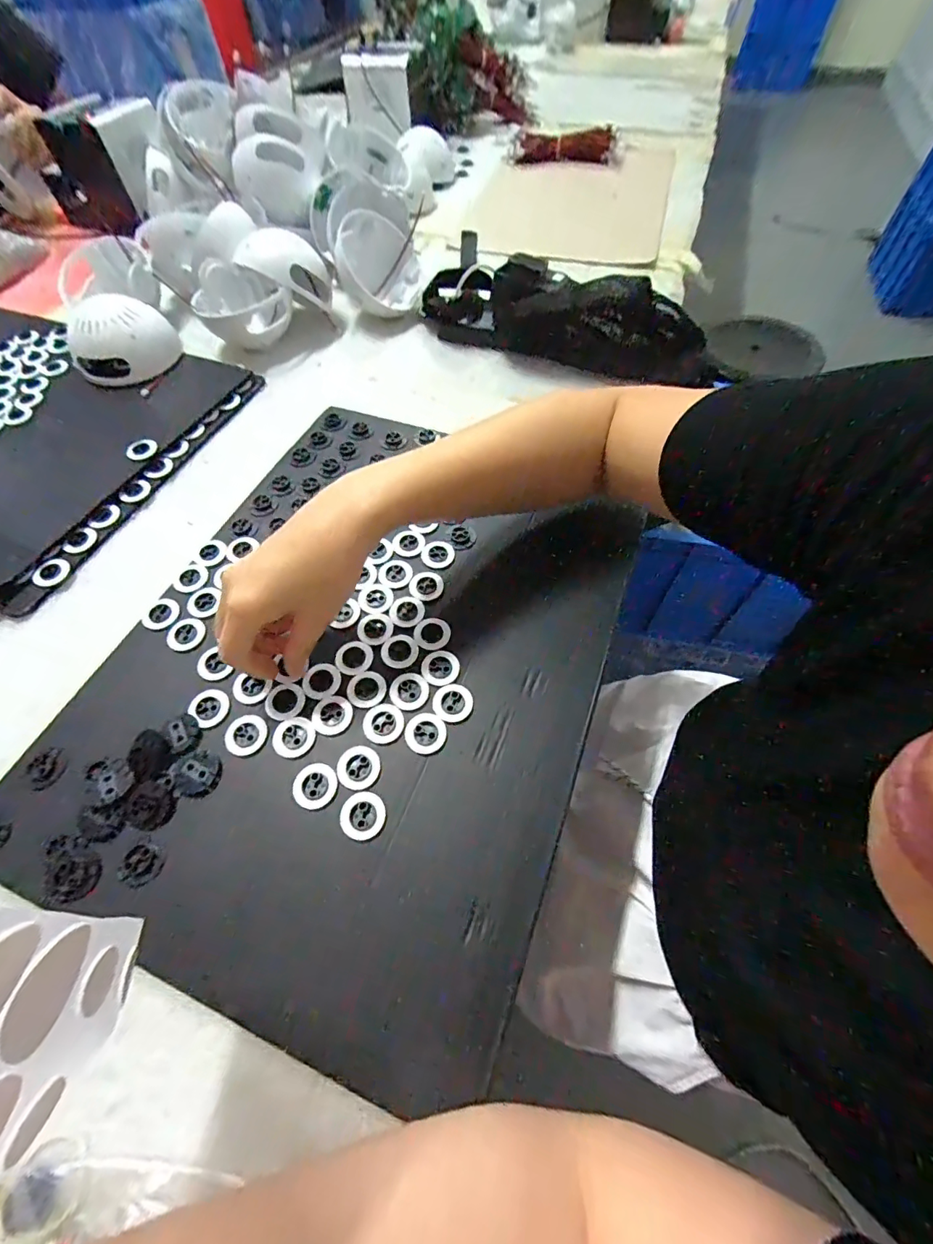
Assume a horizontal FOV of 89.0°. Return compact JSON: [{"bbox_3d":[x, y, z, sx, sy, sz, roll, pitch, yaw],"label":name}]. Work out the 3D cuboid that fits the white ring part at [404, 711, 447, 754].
[{"bbox_3d":[-0.029,0.077,0.332,0.029,0.004,0.028,21,62,14],"label":"white ring part"}]

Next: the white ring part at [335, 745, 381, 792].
[{"bbox_3d":[-0.073,0.097,0.319,0.028,0.004,0.028,-1,59,1],"label":"white ring part"}]

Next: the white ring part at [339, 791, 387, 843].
[{"bbox_3d":[-0.067,0.124,0.304,0.028,0.004,0.029,-1,59,1],"label":"white ring part"}]

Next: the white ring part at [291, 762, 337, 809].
[{"bbox_3d":[-0.101,0.108,0.314,0.030,0.004,0.028,25,63,16],"label":"white ring part"}]

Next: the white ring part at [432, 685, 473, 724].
[{"bbox_3d":[-0.010,0.058,0.342,0.028,0.004,0.028,19,62,13],"label":"white ring part"}]

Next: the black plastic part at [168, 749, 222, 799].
[{"bbox_3d":[-0.181,0.101,0.318,0.030,0.004,0.032,-1,59,1],"label":"black plastic part"}]

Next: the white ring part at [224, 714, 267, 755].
[{"bbox_3d":[-0.155,0.078,0.332,0.027,0.004,0.028,-1,59,1],"label":"white ring part"}]

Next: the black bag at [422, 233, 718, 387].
[{"bbox_3d":[0.115,-0.348,0.546,0.340,0.086,0.071,19,62,13],"label":"black bag"}]

